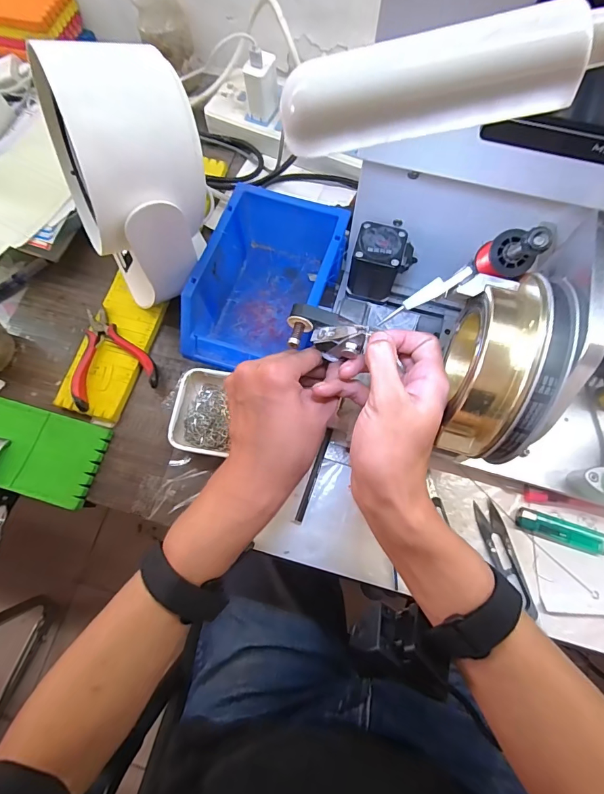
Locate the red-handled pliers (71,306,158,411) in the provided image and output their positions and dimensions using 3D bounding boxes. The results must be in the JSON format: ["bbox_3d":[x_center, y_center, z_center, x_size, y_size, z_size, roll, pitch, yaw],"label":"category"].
[{"bbox_3d":[-0.204,-0.048,0.415,0.082,0.016,0.107,-20,73,-6],"label":"red-handled pliers"}]

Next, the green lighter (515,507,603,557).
[{"bbox_3d":[0.241,0.124,0.365,0.080,0.009,0.023,19,73,6],"label":"green lighter"}]

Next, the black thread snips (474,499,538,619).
[{"bbox_3d":[0.185,0.146,0.359,0.023,0.011,0.098,-12,72,-3],"label":"black thread snips"}]

